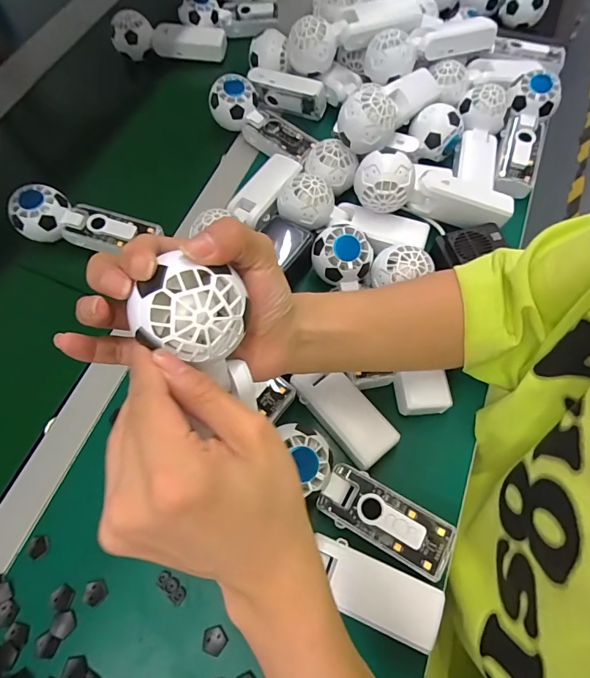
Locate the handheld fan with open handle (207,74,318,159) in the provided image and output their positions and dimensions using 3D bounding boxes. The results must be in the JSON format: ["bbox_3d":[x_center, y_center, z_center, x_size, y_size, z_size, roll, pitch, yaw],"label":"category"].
[{"bbox_3d":[-0.039,-0.281,0.528,0.158,0.047,0.062,38,73,18],"label":"handheld fan with open handle"}]

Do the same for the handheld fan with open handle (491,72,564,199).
[{"bbox_3d":[0.283,-0.254,0.504,0.057,0.038,0.167,16,80,10],"label":"handheld fan with open handle"}]

